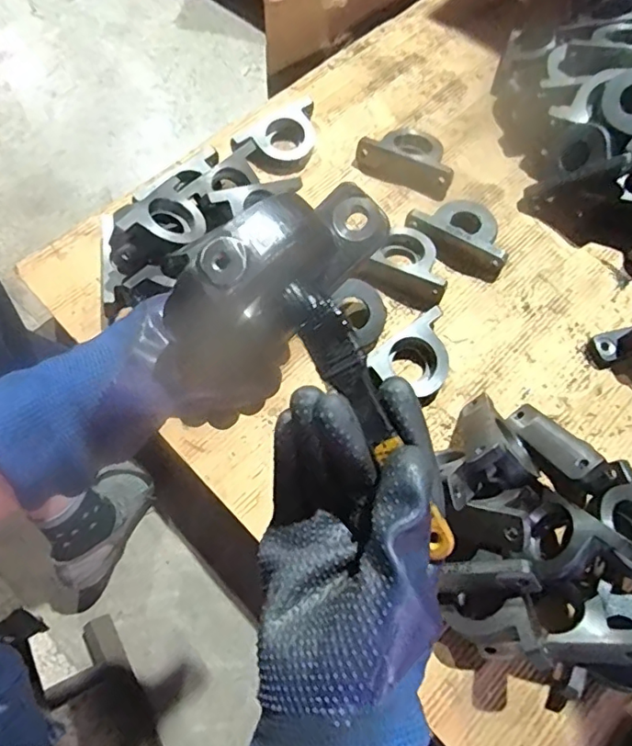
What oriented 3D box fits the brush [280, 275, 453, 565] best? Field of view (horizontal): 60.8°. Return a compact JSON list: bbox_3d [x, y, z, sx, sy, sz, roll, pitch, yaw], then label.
[{"bbox_3d":[0.027,0.021,0.250,0.021,0.008,0.140,-31,90,-13],"label":"brush"}]

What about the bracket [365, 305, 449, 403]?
[{"bbox_3d":[0.135,-0.015,0.695,0.110,0.037,0.093,-32,70,-13],"label":"bracket"}]

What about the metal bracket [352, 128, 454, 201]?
[{"bbox_3d":[0.148,-0.346,0.855,0.157,0.034,0.117,23,68,10],"label":"metal bracket"}]

